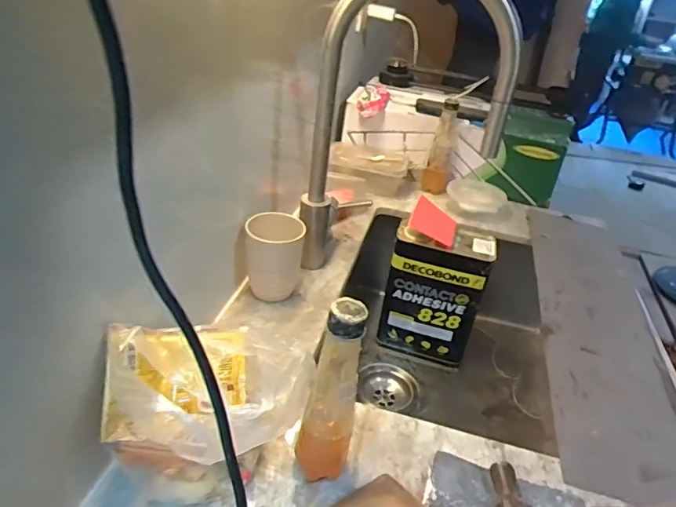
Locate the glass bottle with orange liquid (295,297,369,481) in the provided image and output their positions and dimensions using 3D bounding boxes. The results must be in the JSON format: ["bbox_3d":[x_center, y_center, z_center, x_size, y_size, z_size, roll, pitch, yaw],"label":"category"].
[{"bbox_3d":[-0.006,0.122,0.425,0.048,0.182,0.050,8,33,1],"label":"glass bottle with orange liquid"}]

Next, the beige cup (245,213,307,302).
[{"bbox_3d":[-0.083,0.004,0.666,0.069,0.107,0.077,6,33,-2],"label":"beige cup"}]

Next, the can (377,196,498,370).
[{"bbox_3d":[0.173,0.056,0.894,0.159,0.262,0.103,12,33,8],"label":"can"}]

